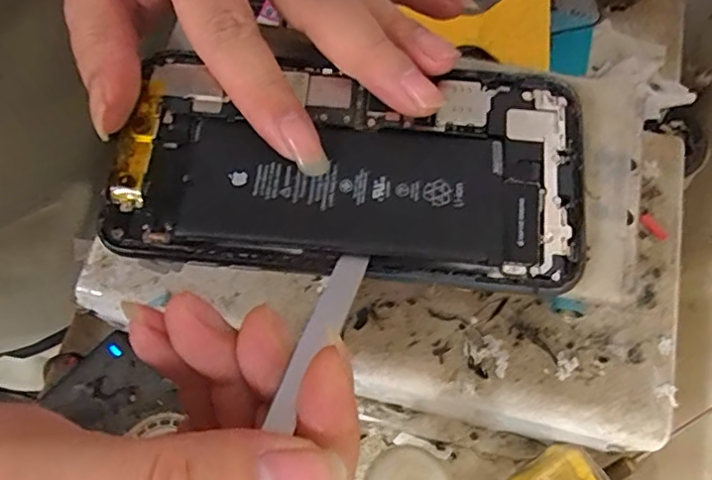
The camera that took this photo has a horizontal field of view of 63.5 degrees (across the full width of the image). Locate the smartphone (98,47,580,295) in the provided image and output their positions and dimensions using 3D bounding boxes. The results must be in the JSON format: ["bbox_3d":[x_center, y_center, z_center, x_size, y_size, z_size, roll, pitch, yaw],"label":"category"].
[{"bbox_3d":[-0.005,-0.025,0.186,0.145,0.005,0.076,3,71,3],"label":"smartphone"}]

